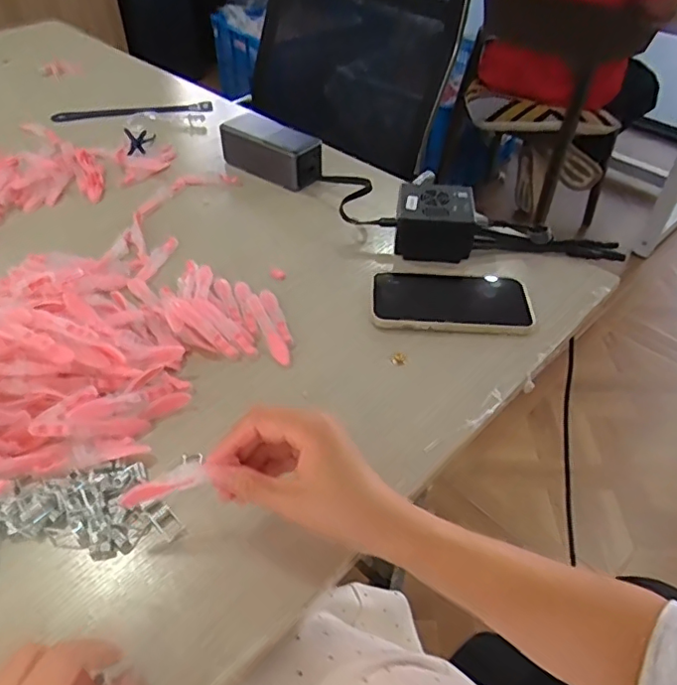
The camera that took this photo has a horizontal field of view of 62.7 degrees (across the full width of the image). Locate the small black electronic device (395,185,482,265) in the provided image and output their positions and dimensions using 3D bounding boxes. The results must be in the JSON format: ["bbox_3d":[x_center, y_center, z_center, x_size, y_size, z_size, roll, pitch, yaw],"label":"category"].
[{"bbox_3d":[0.100,-0.126,0.578,0.081,0.052,0.069,7,45,5],"label":"small black electronic device"}]

